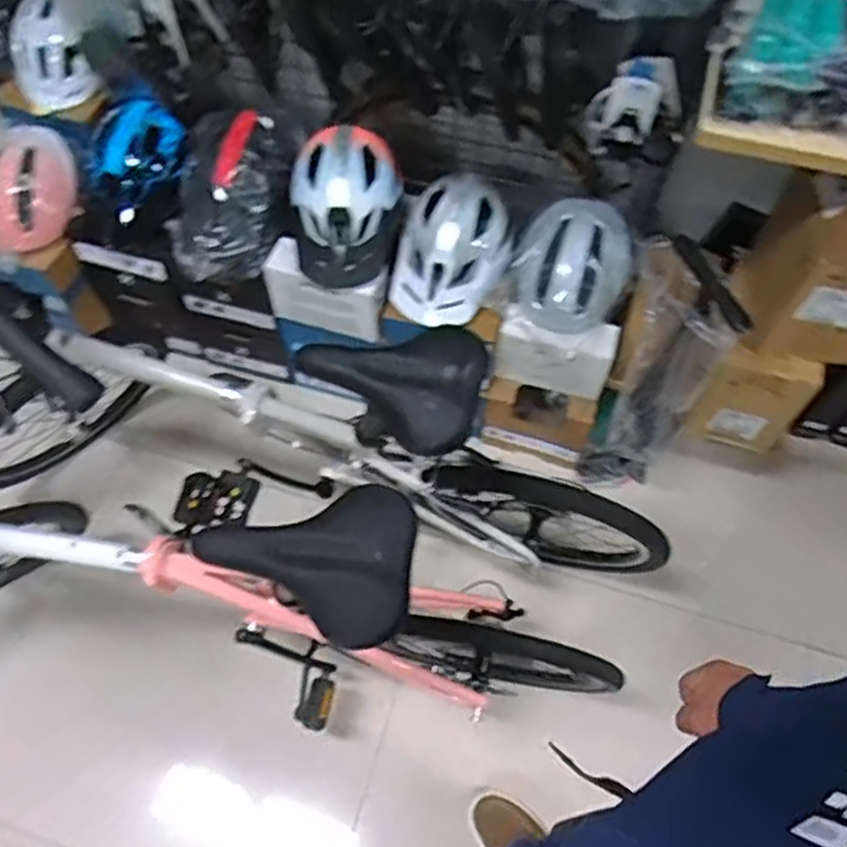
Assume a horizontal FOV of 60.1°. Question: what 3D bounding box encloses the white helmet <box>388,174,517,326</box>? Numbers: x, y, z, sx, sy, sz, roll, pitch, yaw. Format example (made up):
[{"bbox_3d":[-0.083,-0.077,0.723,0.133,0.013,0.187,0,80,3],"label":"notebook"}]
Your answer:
[{"bbox_3d":[0.055,-0.344,1.456,0.205,0.163,0.249,23,63,12],"label":"white helmet"}]

